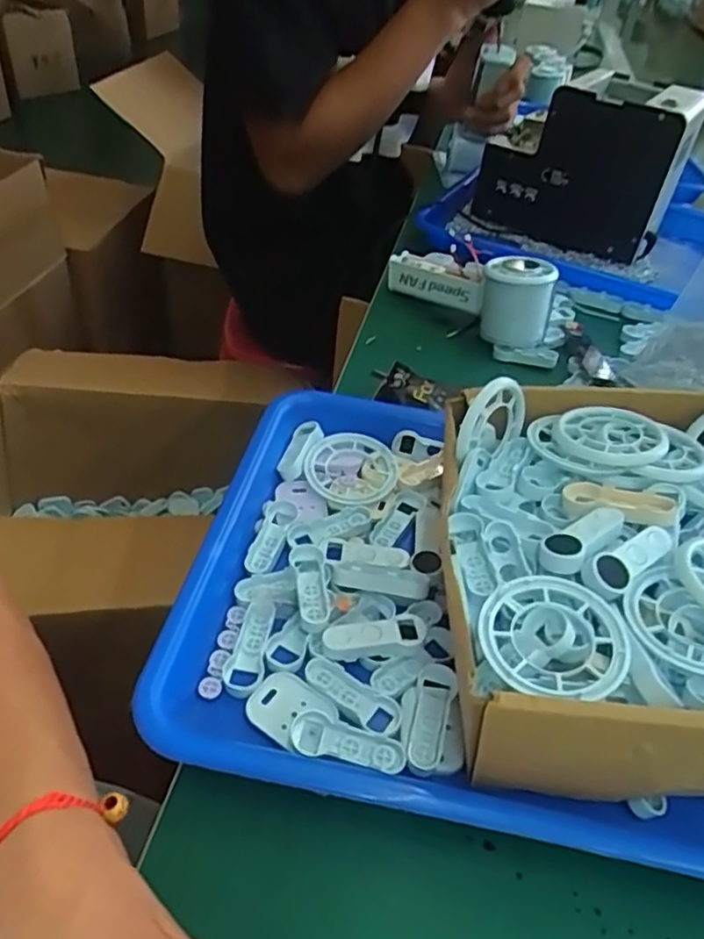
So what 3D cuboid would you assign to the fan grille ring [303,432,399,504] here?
[{"bbox_3d":[0.000,-0.001,0.423,0.057,0.013,0.053,4,42,-4],"label":"fan grille ring"}]

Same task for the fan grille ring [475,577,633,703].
[{"bbox_3d":[0.080,0.066,0.268,0.057,0.010,0.054,4,42,-4],"label":"fan grille ring"}]

